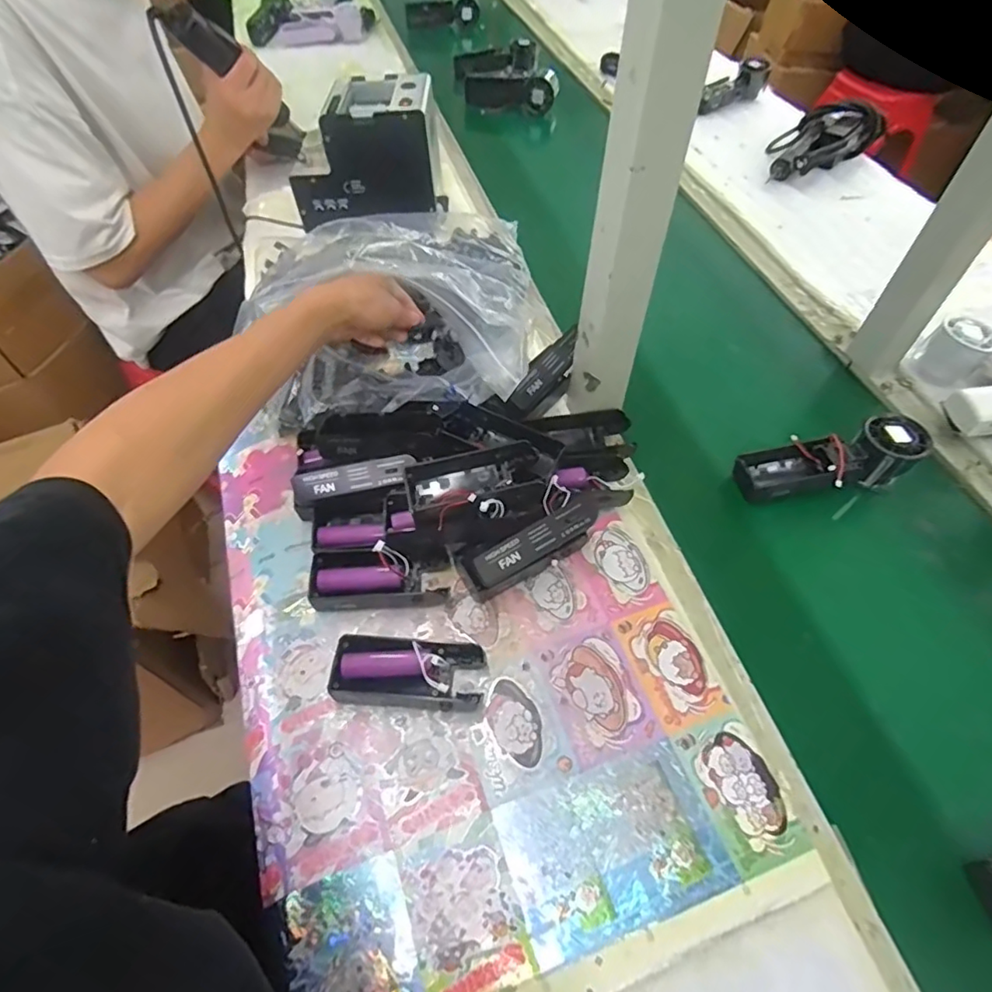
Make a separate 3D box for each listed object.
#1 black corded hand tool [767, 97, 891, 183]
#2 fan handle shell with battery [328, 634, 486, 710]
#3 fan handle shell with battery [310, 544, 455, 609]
[{"bbox_3d":[0.493,-0.553,0.892,0.219,0.062,0.112,-24,58,-18],"label":"black corded hand tool"},{"bbox_3d":[-0.064,0.131,0.423,0.107,0.031,0.047,4,54,1],"label":"fan handle shell with battery"},{"bbox_3d":[-0.094,0.067,0.465,0.107,0.028,0.044,-1,54,-2],"label":"fan handle shell with battery"}]

